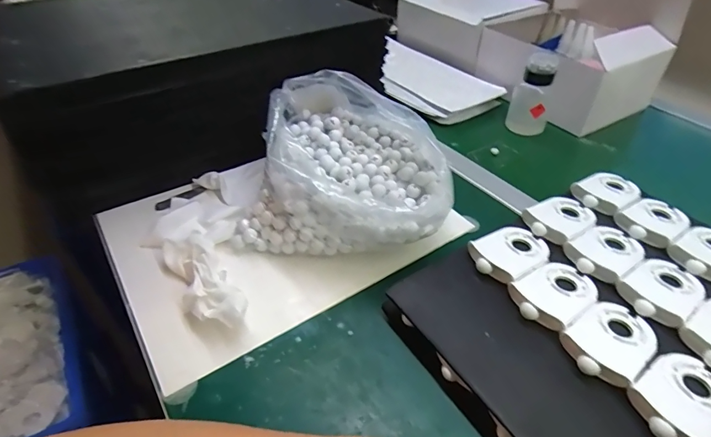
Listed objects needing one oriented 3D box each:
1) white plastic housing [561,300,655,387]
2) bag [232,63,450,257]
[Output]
[{"bbox_3d":[0.217,0.101,0.355,0.088,0.010,0.057,-25,47,-26],"label":"white plastic housing"},{"bbox_3d":[-0.004,-0.062,0.499,0.221,0.126,0.210,8,42,8],"label":"bag"}]

